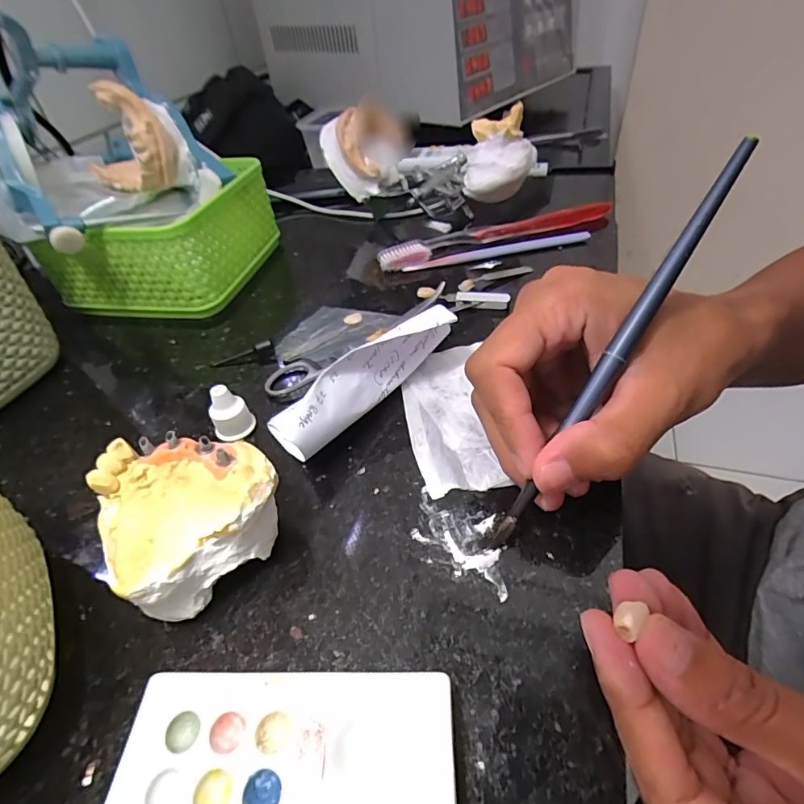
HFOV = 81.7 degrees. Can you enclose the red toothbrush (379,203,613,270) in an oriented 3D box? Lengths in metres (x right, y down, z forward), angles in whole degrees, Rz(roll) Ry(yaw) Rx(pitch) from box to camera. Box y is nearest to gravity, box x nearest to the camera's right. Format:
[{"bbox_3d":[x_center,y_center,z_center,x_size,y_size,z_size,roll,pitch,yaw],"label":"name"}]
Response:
[{"bbox_3d":[0.072,-0.129,0.356,0.184,0.014,0.017,-16,44,-10],"label":"red toothbrush"}]

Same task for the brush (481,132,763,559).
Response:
[{"bbox_3d":[0.078,-0.015,0.171,0.009,0.012,0.168,36,100,35],"label":"brush"}]

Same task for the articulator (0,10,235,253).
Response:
[{"bbox_3d":[-0.213,-0.182,0.308,0.156,0.120,0.131,32,56,33],"label":"articulator"}]

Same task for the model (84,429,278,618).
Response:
[{"bbox_3d":[-0.080,0.043,0.179,0.059,0.041,0.058,-3,44,3],"label":"model"}]

